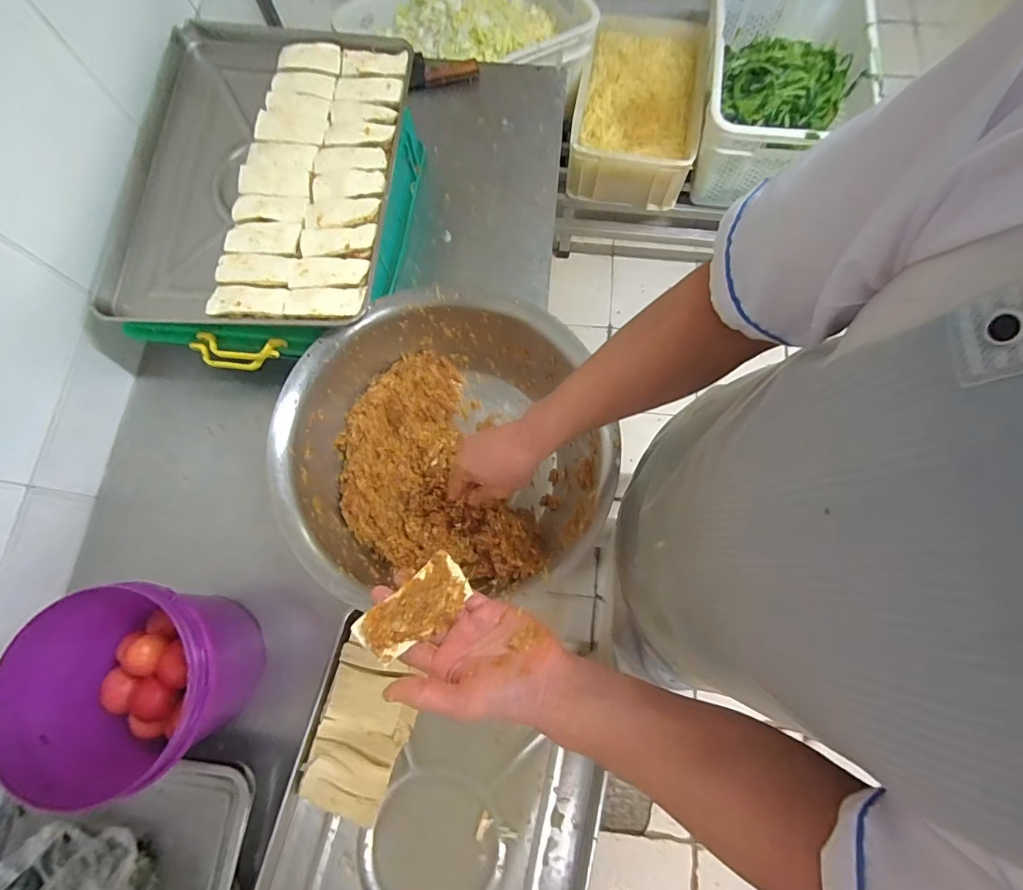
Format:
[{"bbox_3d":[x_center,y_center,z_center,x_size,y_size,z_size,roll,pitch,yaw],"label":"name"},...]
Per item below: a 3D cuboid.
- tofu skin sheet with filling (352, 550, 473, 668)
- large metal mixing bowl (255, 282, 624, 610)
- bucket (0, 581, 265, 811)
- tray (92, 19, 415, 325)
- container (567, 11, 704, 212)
[{"bbox_3d":[-0.088,0.154,0.443,0.104,0.023,0.056,-40,78,-9],"label":"tofu skin sheet with filling"},{"bbox_3d":[-0.093,-0.002,0.717,0.445,0.154,0.417,-2,75,0],"label":"large metal mixing bowl"},{"bbox_3d":[-0.473,0.301,0.611,0.204,0.187,0.221,0,75,1],"label":"bucket"},{"bbox_3d":[-0.406,-0.447,0.791,0.432,0.057,0.583,4,75,2],"label":"tray"},{"bbox_3d":[0.420,-1.118,1.599,0.394,0.283,0.580,12,75,4],"label":"container"}]

